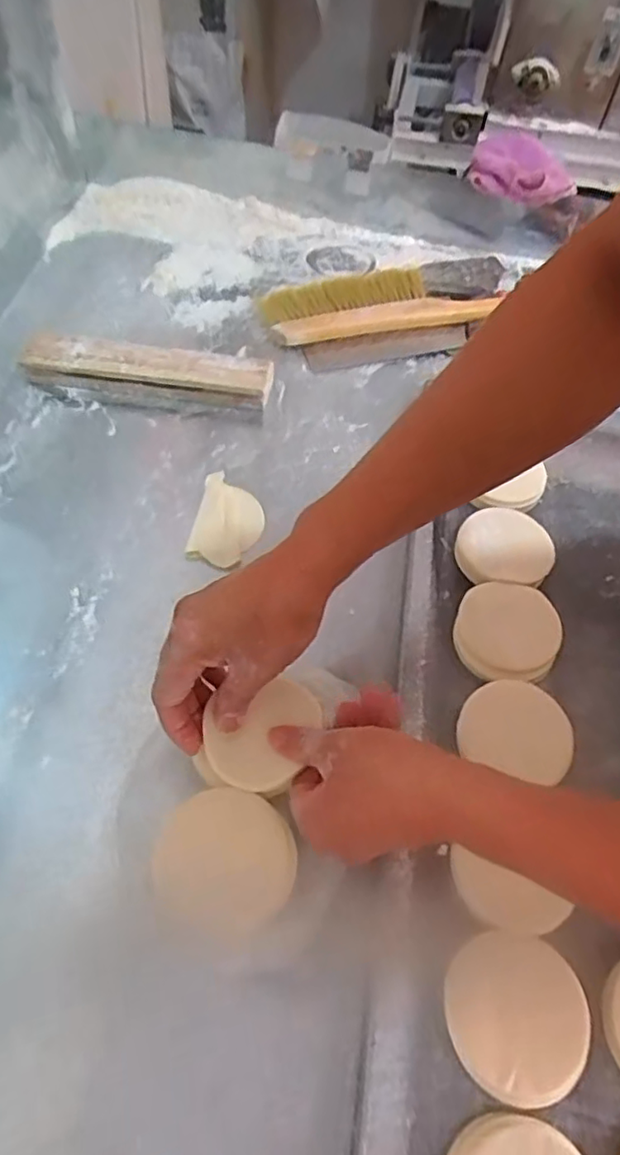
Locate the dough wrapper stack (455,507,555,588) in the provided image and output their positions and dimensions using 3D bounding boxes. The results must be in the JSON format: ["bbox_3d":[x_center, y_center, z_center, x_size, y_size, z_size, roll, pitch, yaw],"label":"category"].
[{"bbox_3d":[0.181,-0.025,0.582,0.087,0.024,0.079,4,58,-1],"label":"dough wrapper stack"}]

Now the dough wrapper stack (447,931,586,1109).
[{"bbox_3d":[0.128,0.270,0.387,0.089,0.021,0.080,-40,68,-23],"label":"dough wrapper stack"}]

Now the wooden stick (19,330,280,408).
[{"bbox_3d":[-0.174,-0.226,0.681,0.268,0.041,0.063,3,58,-1],"label":"wooden stick"}]

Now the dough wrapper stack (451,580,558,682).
[{"bbox_3d":[0.167,0.048,0.528,0.088,0.027,0.087,2,58,-1],"label":"dough wrapper stack"}]

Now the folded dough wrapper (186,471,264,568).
[{"bbox_3d":[-0.079,-0.059,0.606,0.062,0.014,0.109,6,58,1],"label":"folded dough wrapper"}]

